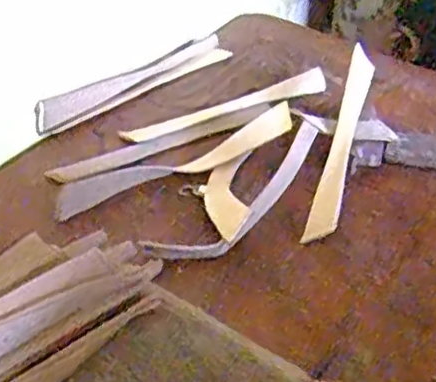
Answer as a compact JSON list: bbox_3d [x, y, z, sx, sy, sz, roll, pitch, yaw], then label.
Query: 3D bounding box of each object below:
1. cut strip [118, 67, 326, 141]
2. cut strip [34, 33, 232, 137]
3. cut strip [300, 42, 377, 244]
[{"bbox_3d":[0.009,-0.070,0.554,0.183,0.012,0.018,-17,45,-20],"label":"cut strip"},{"bbox_3d":[-0.072,-0.097,0.579,0.197,0.018,0.038,-32,52,-32],"label":"cut strip"},{"bbox_3d":[0.092,-0.038,0.497,0.018,0.018,0.191,10,52,14],"label":"cut strip"}]

